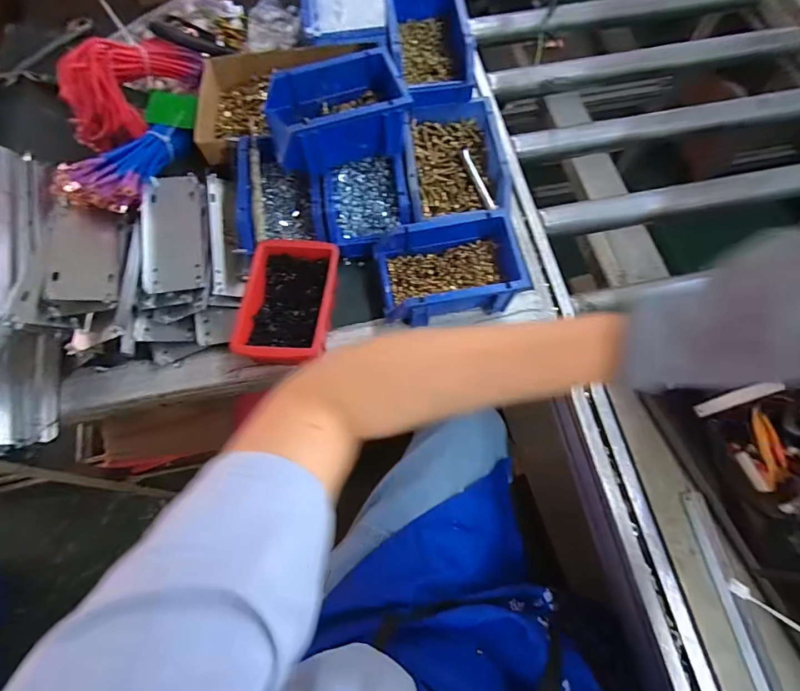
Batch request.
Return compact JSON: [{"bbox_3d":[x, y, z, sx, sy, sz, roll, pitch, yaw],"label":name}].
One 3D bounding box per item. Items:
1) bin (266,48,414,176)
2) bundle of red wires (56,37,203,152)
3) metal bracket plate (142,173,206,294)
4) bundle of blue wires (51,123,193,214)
[{"bbox_3d":[-0.075,-0.276,0.497,0.158,0.063,0.108,-20,71,-6],"label":"bin"},{"bbox_3d":[-0.368,-0.360,0.580,0.087,0.104,0.189,19,72,8],"label":"bundle of red wires"},{"bbox_3d":[-0.278,-0.144,0.519,0.065,0.013,0.173,-8,66,-17],"label":"metal bracket plate"},{"bbox_3d":[-0.337,-0.234,0.542,0.079,0.045,0.181,22,55,9],"label":"bundle of blue wires"}]

